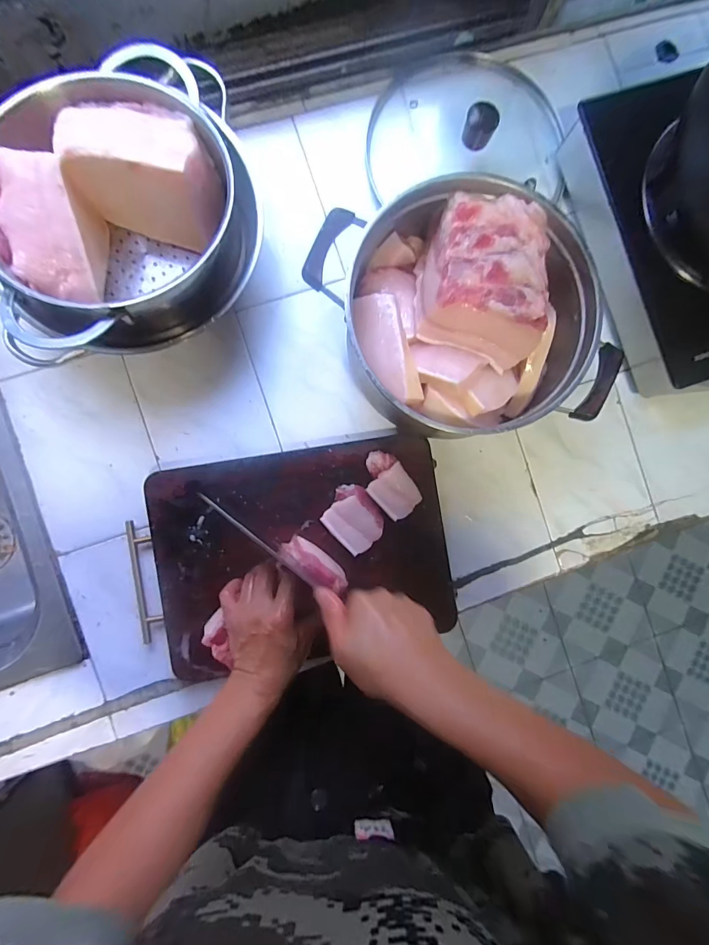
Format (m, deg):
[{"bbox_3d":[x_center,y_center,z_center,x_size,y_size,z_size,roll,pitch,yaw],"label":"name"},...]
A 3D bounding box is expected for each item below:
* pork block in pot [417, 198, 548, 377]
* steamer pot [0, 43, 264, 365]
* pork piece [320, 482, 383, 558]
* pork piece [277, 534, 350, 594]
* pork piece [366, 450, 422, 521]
[{"bbox_3d":[0.129,-0.195,0.401,0.121,0.061,0.149,10,74,0],"label":"pork block in pot"},{"bbox_3d":[-0.240,-0.282,0.439,0.268,0.125,0.255,0,89,-4],"label":"steamer pot"},{"bbox_3d":[-0.001,0.055,0.479,0.061,0.024,0.073,-42,92,-4],"label":"pork piece"},{"bbox_3d":[-0.045,0.103,0.455,0.081,0.061,0.029,36,87,-3],"label":"pork piece"},{"bbox_3d":[0.041,0.015,0.478,0.050,0.033,0.081,-37,92,-4],"label":"pork piece"}]

